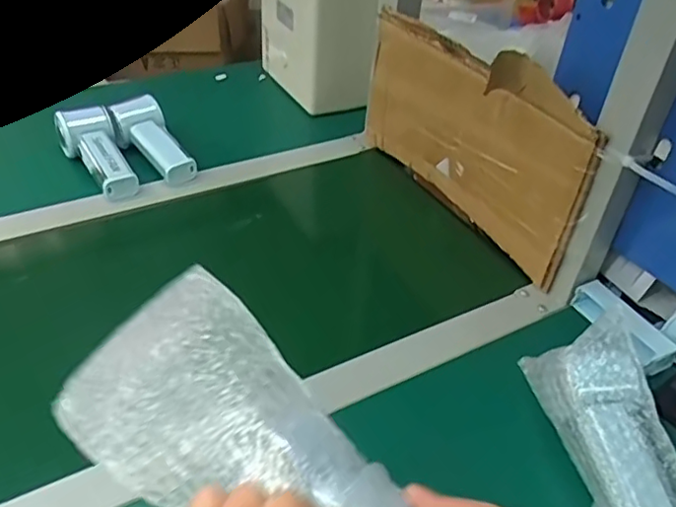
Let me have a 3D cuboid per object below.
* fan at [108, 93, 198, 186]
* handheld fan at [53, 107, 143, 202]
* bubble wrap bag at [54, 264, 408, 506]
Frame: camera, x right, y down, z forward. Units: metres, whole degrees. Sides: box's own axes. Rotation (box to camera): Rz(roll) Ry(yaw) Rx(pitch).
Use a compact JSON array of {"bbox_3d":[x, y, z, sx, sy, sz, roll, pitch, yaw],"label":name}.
[{"bbox_3d":[-0.229,-0.138,0.766,0.057,0.039,0.135,-27,65,-33],"label":"fan"},{"bbox_3d":[-0.287,-0.118,0.744,0.063,0.043,0.141,-25,63,-31],"label":"handheld fan"},{"bbox_3d":[-0.066,0.090,0.331,0.106,0.047,0.189,-30,50,-35],"label":"bubble wrap bag"}]

